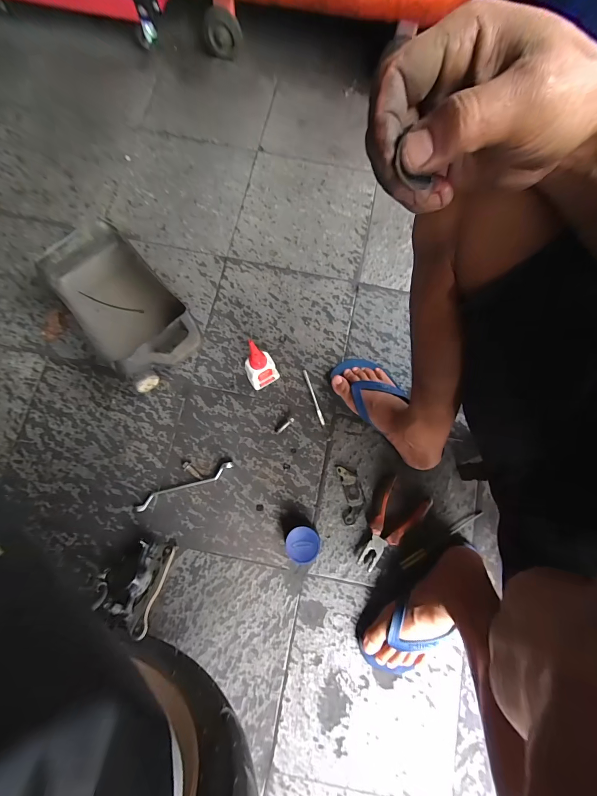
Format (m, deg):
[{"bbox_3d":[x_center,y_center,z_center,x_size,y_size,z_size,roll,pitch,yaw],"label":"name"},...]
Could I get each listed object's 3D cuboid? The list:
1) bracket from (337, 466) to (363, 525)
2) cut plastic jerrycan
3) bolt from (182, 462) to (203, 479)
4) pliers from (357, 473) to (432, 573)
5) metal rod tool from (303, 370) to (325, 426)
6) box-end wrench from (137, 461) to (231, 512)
[{"bbox_3d":[0.100,0.184,0.593,0.039,0.008,0.103,-6,77,0],"label":"bracket"},{"bbox_3d":[-0.348,-0.176,0.619,0.178,0.088,0.348,-41,80,-8],"label":"cut plastic jerrycan"},{"bbox_3d":[-0.201,0.139,0.594,0.044,0.016,0.015,36,81,8],"label":"bolt"},{"bbox_3d":[0.166,0.237,0.577,0.080,0.019,0.170,39,81,9],"label":"pliers"},{"bbox_3d":[0.031,-0.002,0.635,0.009,0.004,0.119,-18,78,-3],"label":"metal rod tool"},{"bbox_3d":[-0.212,0.165,0.585,0.192,0.014,0.022,-22,78,-4],"label":"box-end wrench"}]

